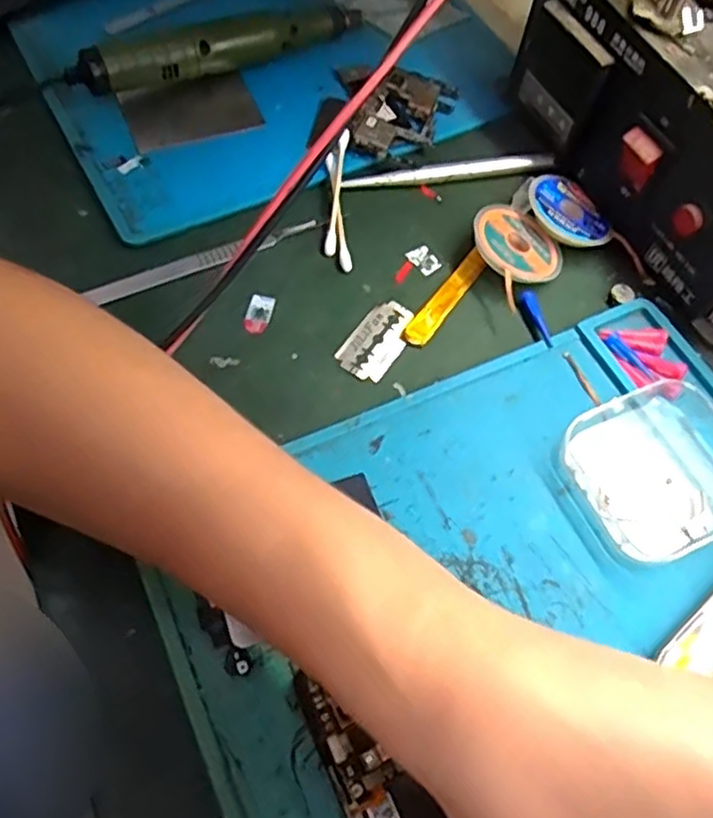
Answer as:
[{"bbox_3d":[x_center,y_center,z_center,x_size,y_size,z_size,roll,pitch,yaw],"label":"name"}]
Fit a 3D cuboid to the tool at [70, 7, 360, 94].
[{"bbox_3d":[-0.072,-0.194,0.368,0.161,0.029,0.028,-25,66,-16],"label":"tool"}]

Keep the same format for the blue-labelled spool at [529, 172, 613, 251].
[{"bbox_3d":[0.100,-0.095,0.333,0.038,0.009,0.044,-3,61,-21],"label":"blue-labelled spool"}]

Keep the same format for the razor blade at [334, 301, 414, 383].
[{"bbox_3d":[0.010,-0.030,0.303,0.023,0.004,0.041,37,66,8],"label":"razor blade"}]

